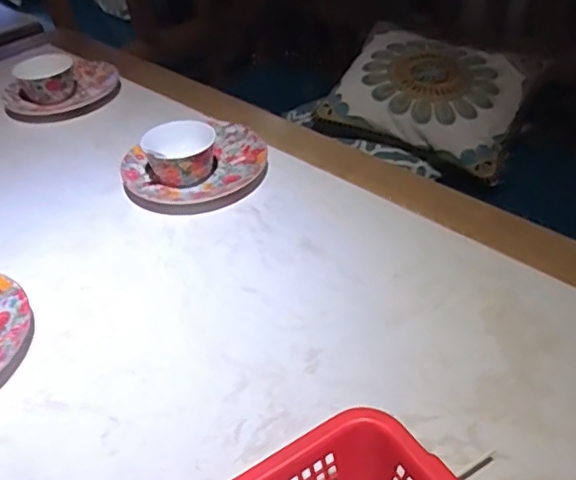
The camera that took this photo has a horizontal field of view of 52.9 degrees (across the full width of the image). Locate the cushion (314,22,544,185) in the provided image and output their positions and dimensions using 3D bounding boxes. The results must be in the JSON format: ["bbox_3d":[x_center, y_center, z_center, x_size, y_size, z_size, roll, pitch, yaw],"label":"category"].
[{"bbox_3d":[0.308,-0.337,1.249,0.394,0.084,0.333,22,66,18],"label":"cushion"}]

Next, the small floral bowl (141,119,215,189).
[{"bbox_3d":[-0.148,-0.114,0.813,0.098,0.080,0.079,-13,40,-8],"label":"small floral bowl"}]

